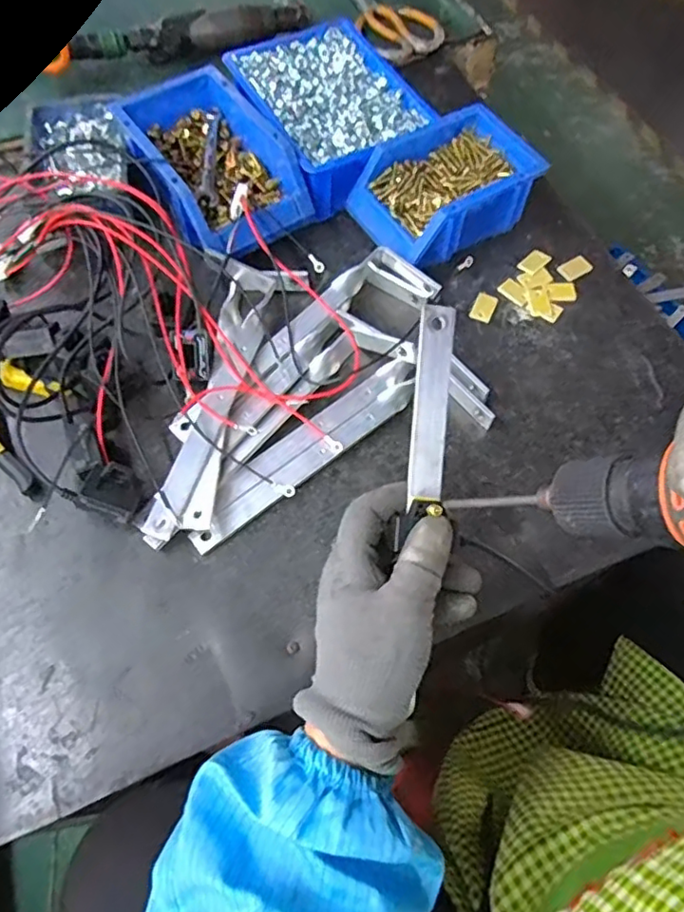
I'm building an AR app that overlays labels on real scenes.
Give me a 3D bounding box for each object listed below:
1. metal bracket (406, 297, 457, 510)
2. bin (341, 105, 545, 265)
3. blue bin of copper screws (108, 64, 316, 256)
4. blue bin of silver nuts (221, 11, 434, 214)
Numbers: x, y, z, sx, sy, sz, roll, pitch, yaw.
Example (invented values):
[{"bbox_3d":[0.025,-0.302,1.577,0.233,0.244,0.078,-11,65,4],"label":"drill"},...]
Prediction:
[{"bbox_3d":[0.053,-0.032,0.356,0.022,0.005,0.115,5,92,2],"label":"metal bracket"},{"bbox_3d":[0.095,-0.246,0.559,0.153,0.068,0.118,-28,68,-13],"label":"bin"},{"bbox_3d":[-0.121,-0.272,0.563,0.119,0.072,0.205,-33,69,-15],"label":"blue bin of copper screws"},{"bbox_3d":[-0.013,-0.350,0.609,0.152,0.061,0.204,-29,68,-13],"label":"blue bin of silver nuts"}]

